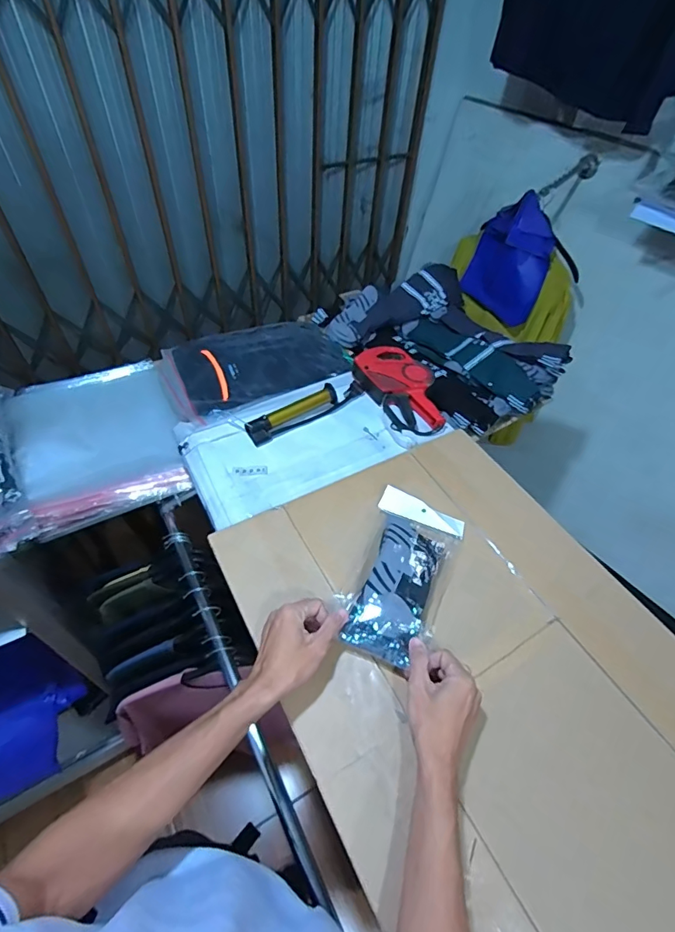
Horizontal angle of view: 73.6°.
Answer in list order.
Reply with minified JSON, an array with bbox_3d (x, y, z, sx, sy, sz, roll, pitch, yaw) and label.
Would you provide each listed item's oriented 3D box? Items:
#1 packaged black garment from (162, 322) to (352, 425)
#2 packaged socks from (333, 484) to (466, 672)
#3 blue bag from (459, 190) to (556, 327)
[{"bbox_3d":[-0.174,-0.231,1.012,0.399,0.053,0.267,-24,56,-22],"label":"packaged black garment"},{"bbox_3d":[0.093,0.150,0.650,0.129,0.045,0.255,21,47,12],"label":"packaged socks"},{"bbox_3d":[0.515,-0.615,1.362,0.232,0.320,0.128,21,52,13],"label":"blue bag"}]

